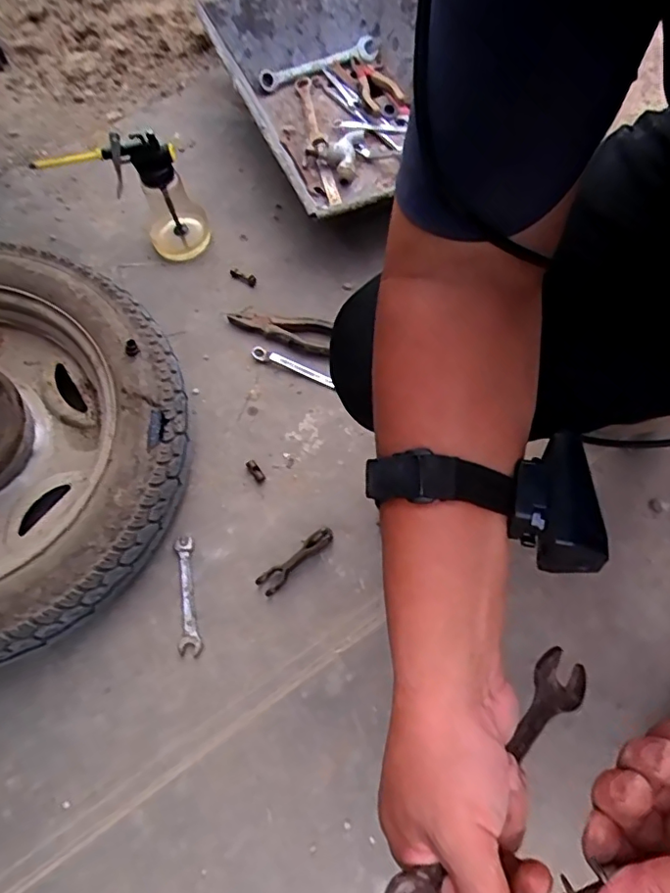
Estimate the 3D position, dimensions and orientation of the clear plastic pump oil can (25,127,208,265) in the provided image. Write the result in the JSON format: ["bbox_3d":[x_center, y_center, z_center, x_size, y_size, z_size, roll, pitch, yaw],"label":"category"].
[{"bbox_3d":[-0.253,-0.302,0.675,0.175,0.187,0.075,-14,64,-5],"label":"clear plastic pump oil can"}]

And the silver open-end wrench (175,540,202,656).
[{"bbox_3d":[-0.148,0.150,0.550,0.022,0.011,0.113,-7,78,-4],"label":"silver open-end wrench"}]

